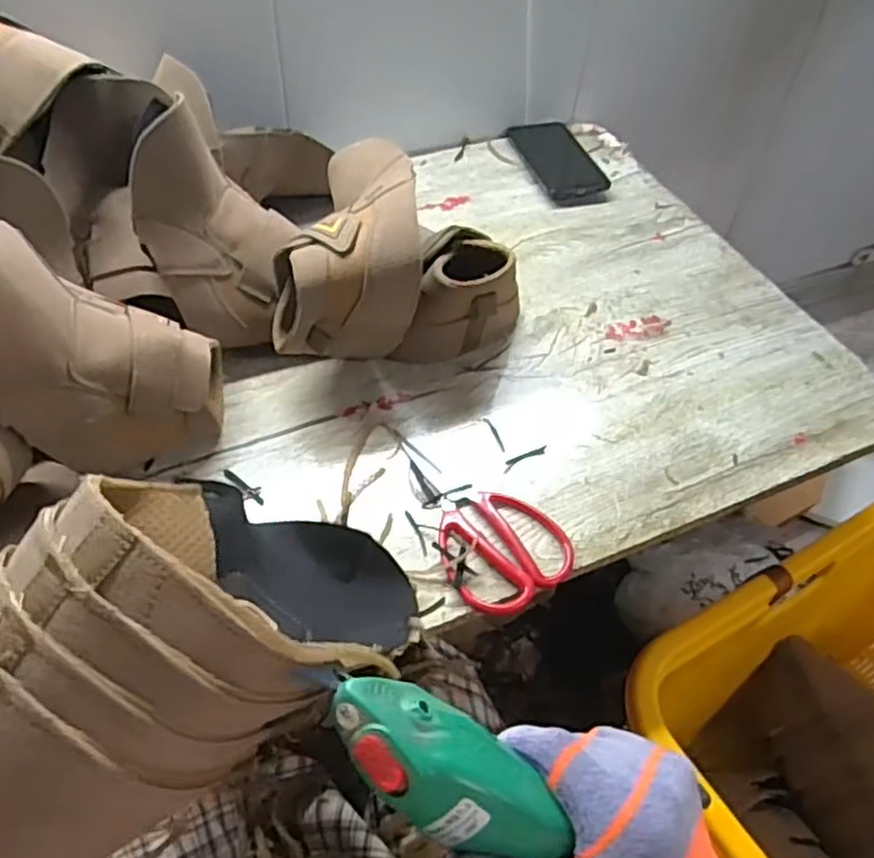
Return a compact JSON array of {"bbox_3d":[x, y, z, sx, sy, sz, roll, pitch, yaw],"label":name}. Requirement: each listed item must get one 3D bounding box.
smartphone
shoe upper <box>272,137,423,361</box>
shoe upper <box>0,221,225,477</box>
[{"bbox_3d":[0.155,-0.348,0.925,0.077,0.017,0.165,-11,52,-14],"label":"smartphone"},{"bbox_3d":[-0.080,-0.150,0.632,0.123,0.104,0.181,-2,50,-6],"label":"shoe upper"},{"bbox_3d":[-0.246,-0.062,0.537,0.160,0.194,0.098,-25,56,-23],"label":"shoe upper"}]

